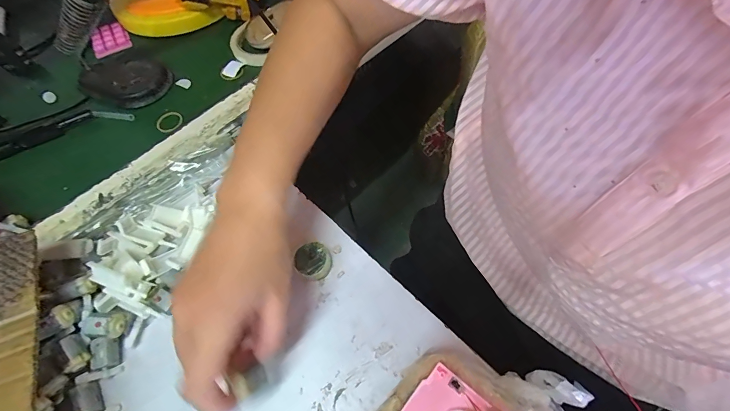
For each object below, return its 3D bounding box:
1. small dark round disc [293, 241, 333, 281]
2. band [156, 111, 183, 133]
[{"bbox_3d":[-0.047,0.053,0.334,0.032,0.019,0.034,-2,61,3],"label":"small dark round disc"},{"bbox_3d":[-0.237,-0.101,0.437,0.031,0.006,0.027,-30,77,-9],"label":"band"}]

